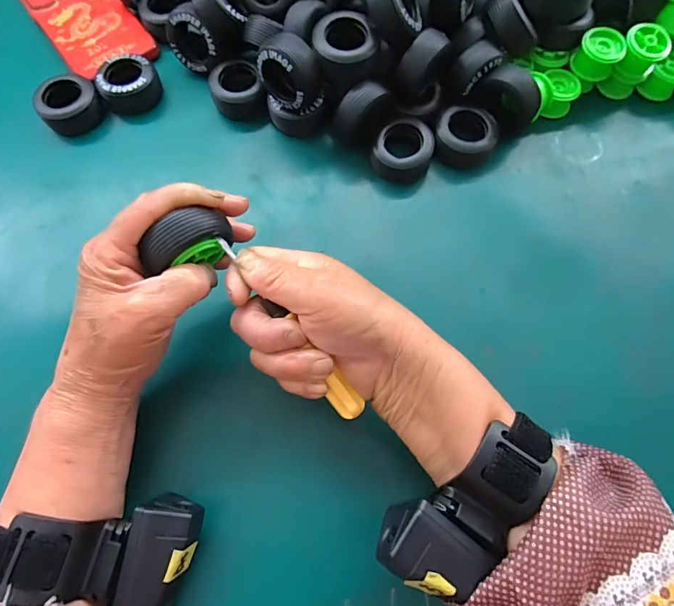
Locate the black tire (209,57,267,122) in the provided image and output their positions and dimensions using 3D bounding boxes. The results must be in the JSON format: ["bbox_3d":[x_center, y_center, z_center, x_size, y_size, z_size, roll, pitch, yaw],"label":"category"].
[{"bbox_3d":[-0.083,-0.177,0.349,0.041,0.026,0.047,-16,71,-6],"label":"black tire"}]

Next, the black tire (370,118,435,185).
[{"bbox_3d":[0.054,-0.120,0.330,0.043,0.023,0.044,0,70,0],"label":"black tire"}]

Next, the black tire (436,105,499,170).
[{"bbox_3d":[0.104,-0.133,0.333,0.048,0.024,0.039,21,72,7],"label":"black tire"}]

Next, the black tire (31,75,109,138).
[{"bbox_3d":[-0.223,-0.165,0.347,0.047,0.028,0.040,-37,75,-12],"label":"black tire"}]

